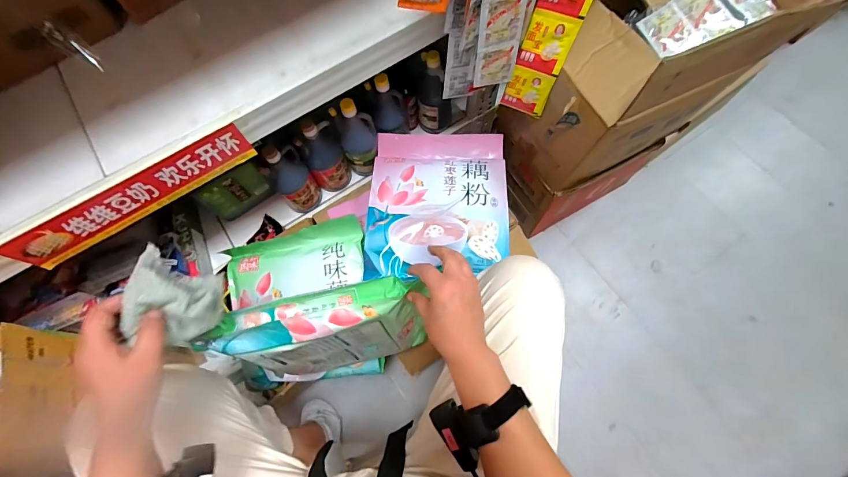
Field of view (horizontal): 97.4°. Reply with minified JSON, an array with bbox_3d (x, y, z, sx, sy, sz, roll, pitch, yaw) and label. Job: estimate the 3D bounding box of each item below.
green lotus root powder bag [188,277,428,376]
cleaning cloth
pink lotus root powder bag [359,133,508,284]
[{"bbox_3d":[-0.145,0.153,0.590,0.271,0.245,0.084,-12,70,-2],"label":"green lotus root powder bag"},{"bbox_3d":[-0.268,0.065,0.412,0.063,0.079,0.090,1,70,3],"label":"cleaning cloth"},{"bbox_3d":[0.028,-0.083,0.773,0.272,0.061,0.344,2,70,3],"label":"pink lotus root powder bag"}]

